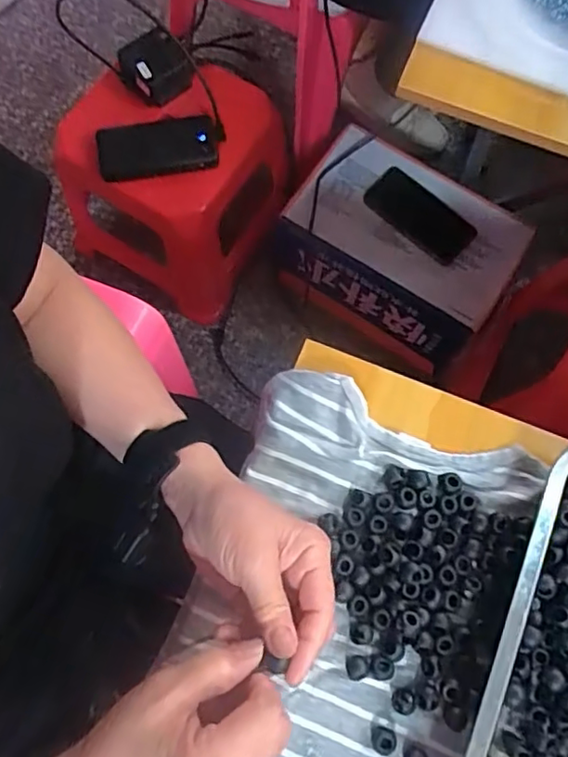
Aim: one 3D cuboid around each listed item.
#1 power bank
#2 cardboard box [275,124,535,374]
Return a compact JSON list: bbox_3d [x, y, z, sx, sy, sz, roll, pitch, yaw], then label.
[{"bbox_3d":[-0.170,-0.307,0.794,0.158,0.024,0.079,-10,75,-4],"label":"power bank"},{"bbox_3d":[0.171,-0.195,0.933,0.324,0.158,0.224,32,76,7],"label":"cardboard box"}]

